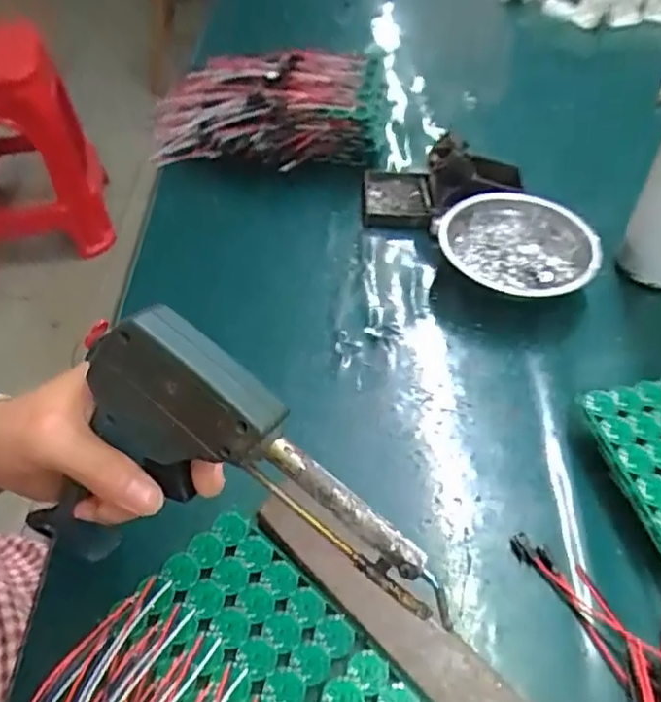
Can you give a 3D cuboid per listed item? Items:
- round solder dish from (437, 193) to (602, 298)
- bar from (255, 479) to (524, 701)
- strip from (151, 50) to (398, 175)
[{"bbox_3d":[0.158,-0.082,0.526,0.114,0.036,0.119,-1,50,1],"label":"round solder dish"},{"bbox_3d":[0.034,0.147,0.347,0.037,0.008,0.197,-37,58,-25],"label":"bar"},{"bbox_3d":[-0.065,-0.256,0.659,0.245,0.073,0.121,0,50,1],"label":"strip"}]

